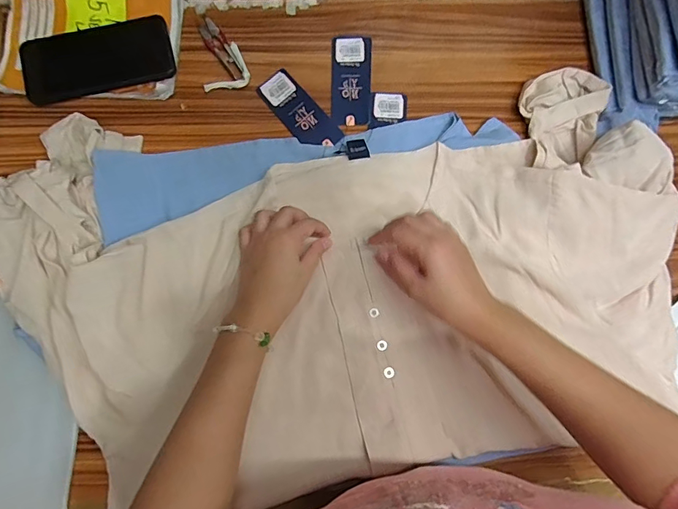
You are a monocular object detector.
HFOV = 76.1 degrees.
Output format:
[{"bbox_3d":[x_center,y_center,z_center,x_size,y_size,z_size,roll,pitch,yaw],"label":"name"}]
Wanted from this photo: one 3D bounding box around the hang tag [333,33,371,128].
[{"bbox_3d":[0.017,-0.215,0.531,0.047,0.004,0.122,-1,79,-2],"label":"hang tag"}]

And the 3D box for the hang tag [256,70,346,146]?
[{"bbox_3d":[-0.047,-0.172,0.521,0.046,0.005,0.118,-39,82,-9],"label":"hang tag"}]

